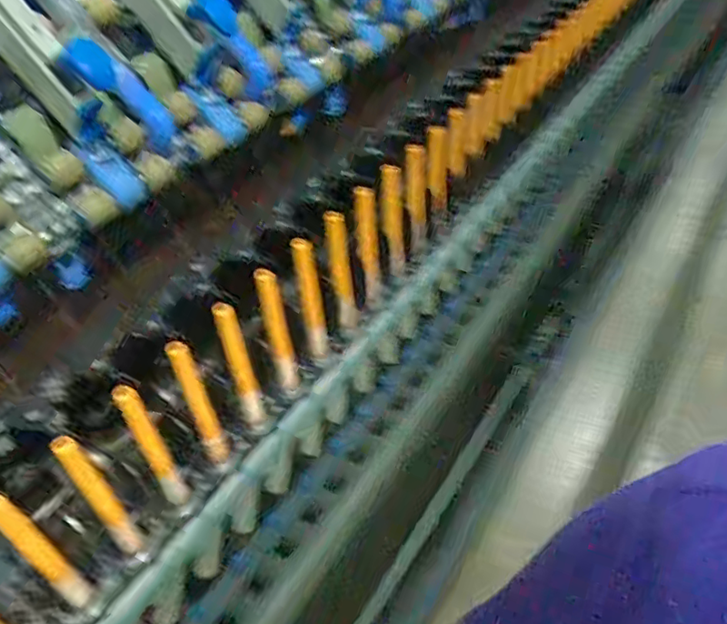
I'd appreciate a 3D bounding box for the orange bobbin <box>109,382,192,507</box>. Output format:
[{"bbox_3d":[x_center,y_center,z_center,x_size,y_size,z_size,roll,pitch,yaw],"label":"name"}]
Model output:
[{"bbox_3d":[-0.226,0.147,0.638,0.019,0.192,0.023,26,51,29],"label":"orange bobbin"}]

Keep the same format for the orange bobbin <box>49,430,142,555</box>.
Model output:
[{"bbox_3d":[-0.265,0.189,0.598,0.023,0.191,0.018,-33,50,-27],"label":"orange bobbin"}]

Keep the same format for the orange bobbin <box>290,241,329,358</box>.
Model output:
[{"bbox_3d":[-0.070,-0.015,0.791,0.030,0.188,0.037,-7,43,-3],"label":"orange bobbin"}]

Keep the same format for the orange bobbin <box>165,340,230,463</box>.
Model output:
[{"bbox_3d":[-0.187,0.107,0.678,0.024,0.186,0.030,-21,45,-17],"label":"orange bobbin"}]

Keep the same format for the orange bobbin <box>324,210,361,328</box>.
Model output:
[{"bbox_3d":[-0.029,-0.059,0.830,0.033,0.203,0.029,-3,43,1],"label":"orange bobbin"}]

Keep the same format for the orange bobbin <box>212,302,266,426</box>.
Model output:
[{"bbox_3d":[-0.150,0.066,0.720,0.026,0.198,0.028,-17,44,-14],"label":"orange bobbin"}]

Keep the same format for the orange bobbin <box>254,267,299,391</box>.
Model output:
[{"bbox_3d":[-0.110,0.027,0.759,0.027,0.190,0.028,-14,43,-10],"label":"orange bobbin"}]

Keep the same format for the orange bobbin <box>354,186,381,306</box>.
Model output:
[{"bbox_3d":[0.007,-0.100,0.872,0.033,0.185,0.040,-3,43,1],"label":"orange bobbin"}]

